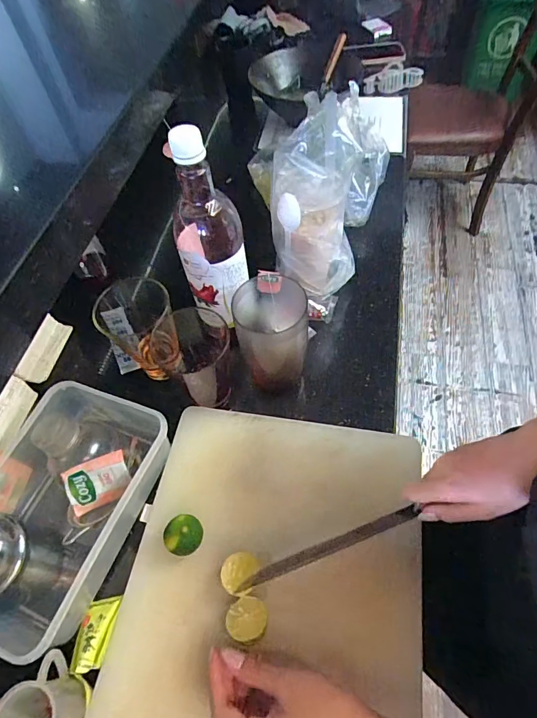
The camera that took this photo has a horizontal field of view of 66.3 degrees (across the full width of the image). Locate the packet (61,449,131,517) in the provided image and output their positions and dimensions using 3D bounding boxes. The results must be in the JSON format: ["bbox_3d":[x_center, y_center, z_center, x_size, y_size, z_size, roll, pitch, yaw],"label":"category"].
[{"bbox_3d":[-0.191,0.139,0.463,0.070,0.061,0.007,-21,29,-14],"label":"packet"}]

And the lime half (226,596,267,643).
[{"bbox_3d":[-0.021,0.249,0.395,0.037,0.026,0.036,-2,57,3],"label":"lime half"}]

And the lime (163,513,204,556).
[{"bbox_3d":[-0.088,0.188,0.439,0.038,0.038,0.037,-2,58,4],"label":"lime"}]

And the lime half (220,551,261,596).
[{"bbox_3d":[-0.030,0.218,0.421,0.035,0.023,0.038,-2,58,4],"label":"lime half"}]

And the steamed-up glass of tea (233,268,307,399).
[{"bbox_3d":[0.003,-0.030,0.518,0.085,0.142,0.088,-8,57,0],"label":"steamed-up glass of tea"}]

